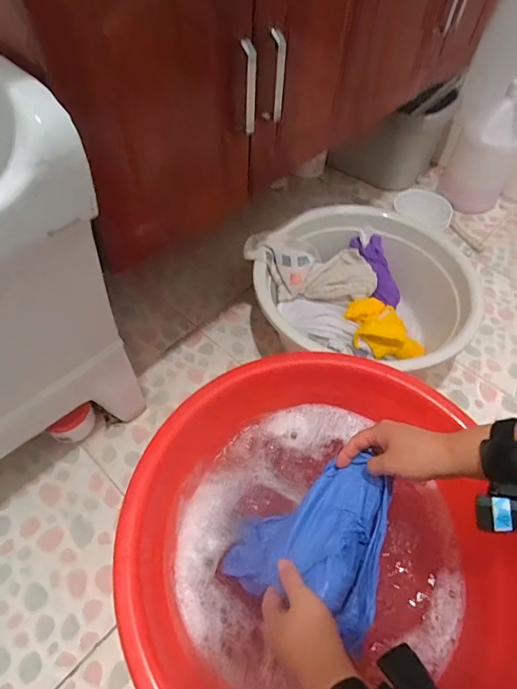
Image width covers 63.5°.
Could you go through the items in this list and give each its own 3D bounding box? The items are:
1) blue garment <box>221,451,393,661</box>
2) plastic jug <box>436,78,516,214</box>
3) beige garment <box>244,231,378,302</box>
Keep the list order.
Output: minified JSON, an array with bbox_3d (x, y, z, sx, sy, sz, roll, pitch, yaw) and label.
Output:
[{"bbox_3d":[0.069,0.230,0.504,0.170,0.117,0.168,23,59,14],"label":"blue garment"},{"bbox_3d":[0.541,-0.460,0.980,0.146,0.261,0.132,23,59,14],"label":"plastic jug"},{"bbox_3d":[0.095,-0.143,0.806,0.258,0.082,0.115,13,55,-11],"label":"beige garment"}]

